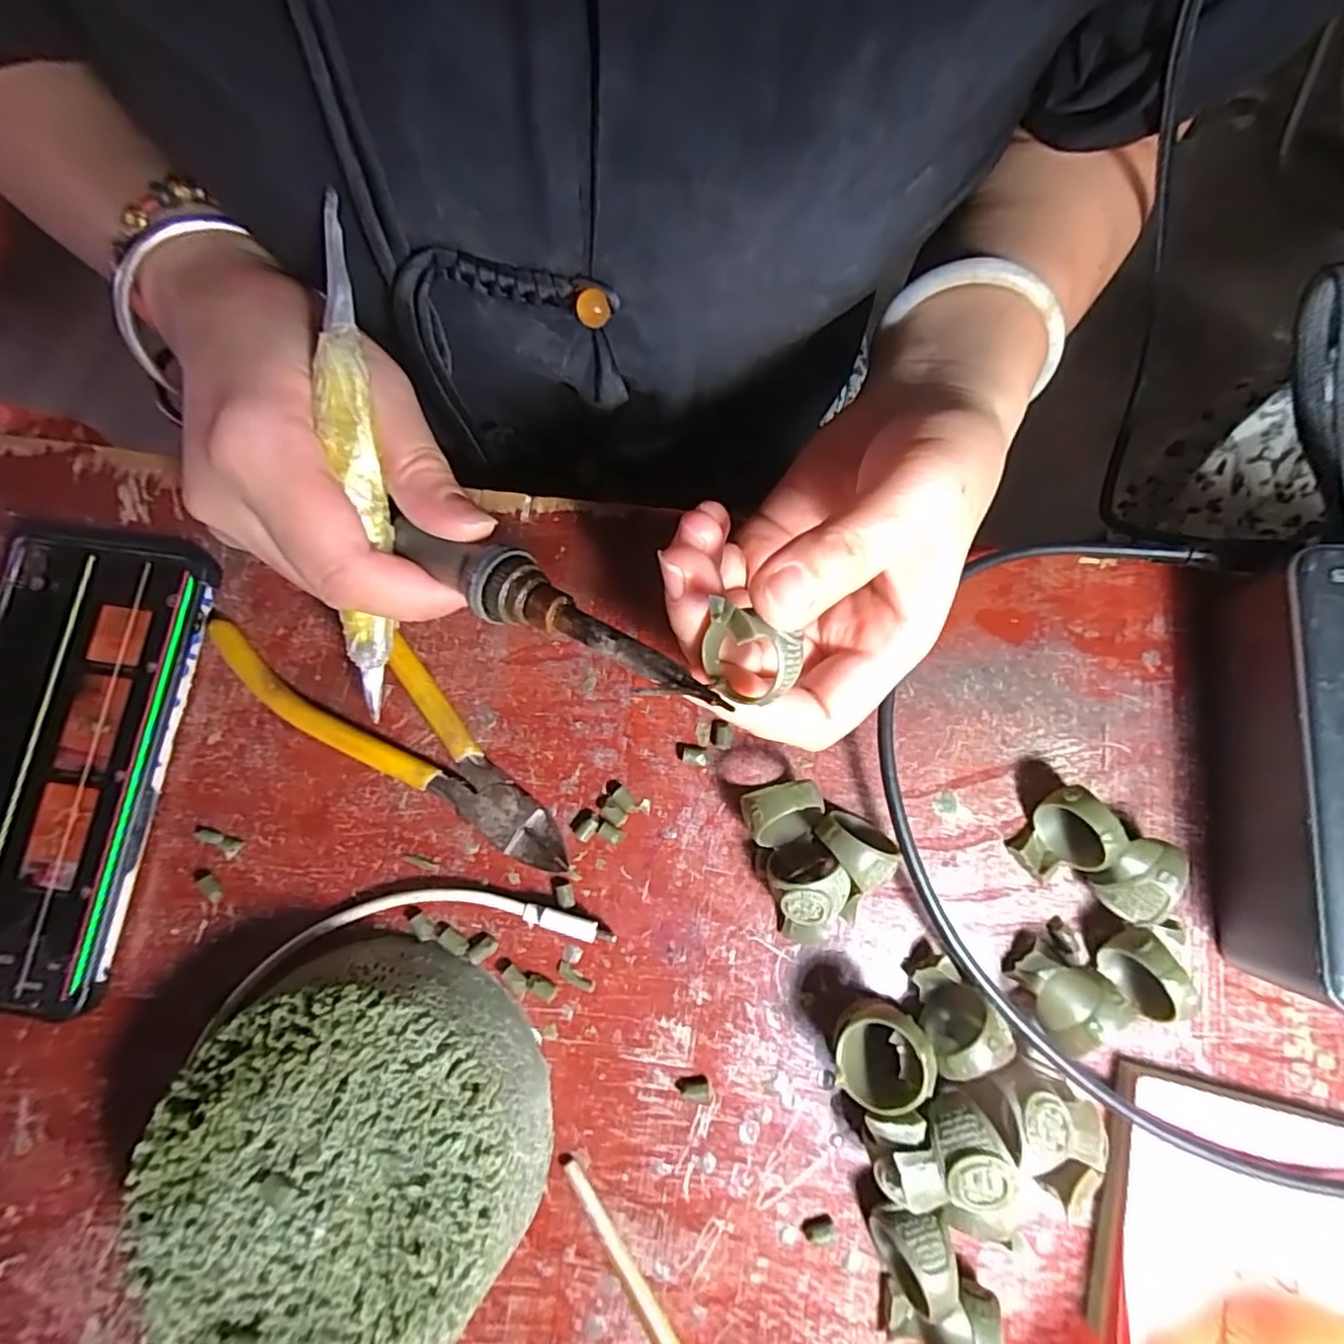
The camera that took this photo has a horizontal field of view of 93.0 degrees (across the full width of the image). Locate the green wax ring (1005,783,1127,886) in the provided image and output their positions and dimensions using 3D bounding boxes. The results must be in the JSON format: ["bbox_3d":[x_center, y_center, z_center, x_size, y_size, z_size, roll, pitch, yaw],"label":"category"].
[{"bbox_3d":[0.126,0.054,0.207,0.022,0.030,0.027,-18,80,-2],"label":"green wax ring"}]

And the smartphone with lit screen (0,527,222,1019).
[{"bbox_3d":[-0.222,0.028,0.229,0.078,0.013,0.164,7,80,2],"label":"smartphone with lit screen"}]

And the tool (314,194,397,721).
[{"bbox_3d":[-0.096,-0.057,0.194,0.013,0.008,0.147,3,107,2],"label":"tool"}]

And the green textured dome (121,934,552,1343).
[{"bbox_3d":[-0.093,0.136,0.189,0.099,0.045,0.104,0,80,1],"label":"green textured dome"}]

